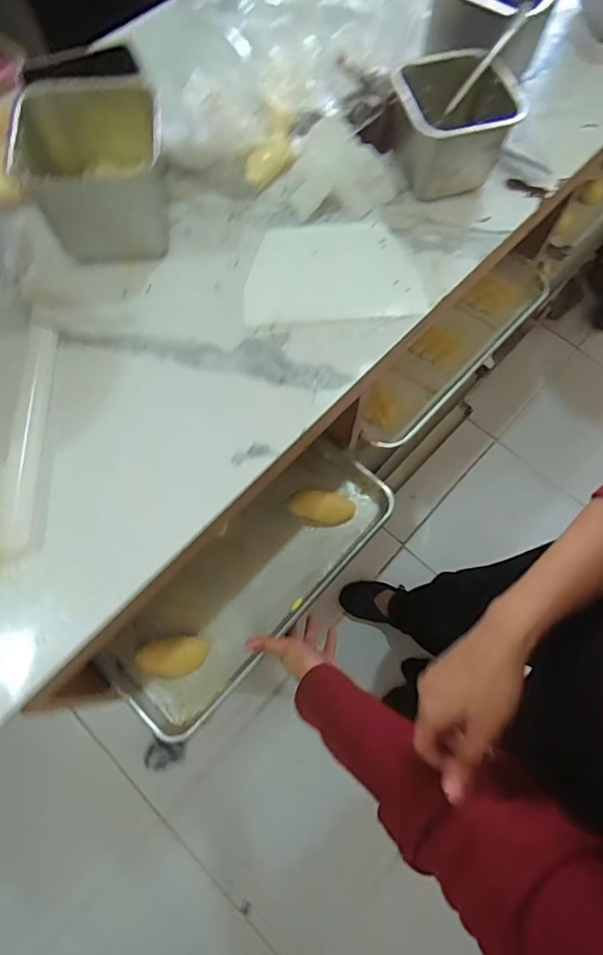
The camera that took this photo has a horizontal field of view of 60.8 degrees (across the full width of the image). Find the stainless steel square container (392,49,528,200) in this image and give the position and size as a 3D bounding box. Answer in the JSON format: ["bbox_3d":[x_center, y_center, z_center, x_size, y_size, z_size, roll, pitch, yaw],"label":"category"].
[{"bbox_3d":[0.166,-0.381,0.565,0.128,0.093,0.115,-10,70,-4],"label":"stainless steel square container"}]

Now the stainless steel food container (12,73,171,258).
[{"bbox_3d":[-0.204,-0.300,0.523,0.134,0.113,0.137,-14,70,-5],"label":"stainless steel food container"}]

